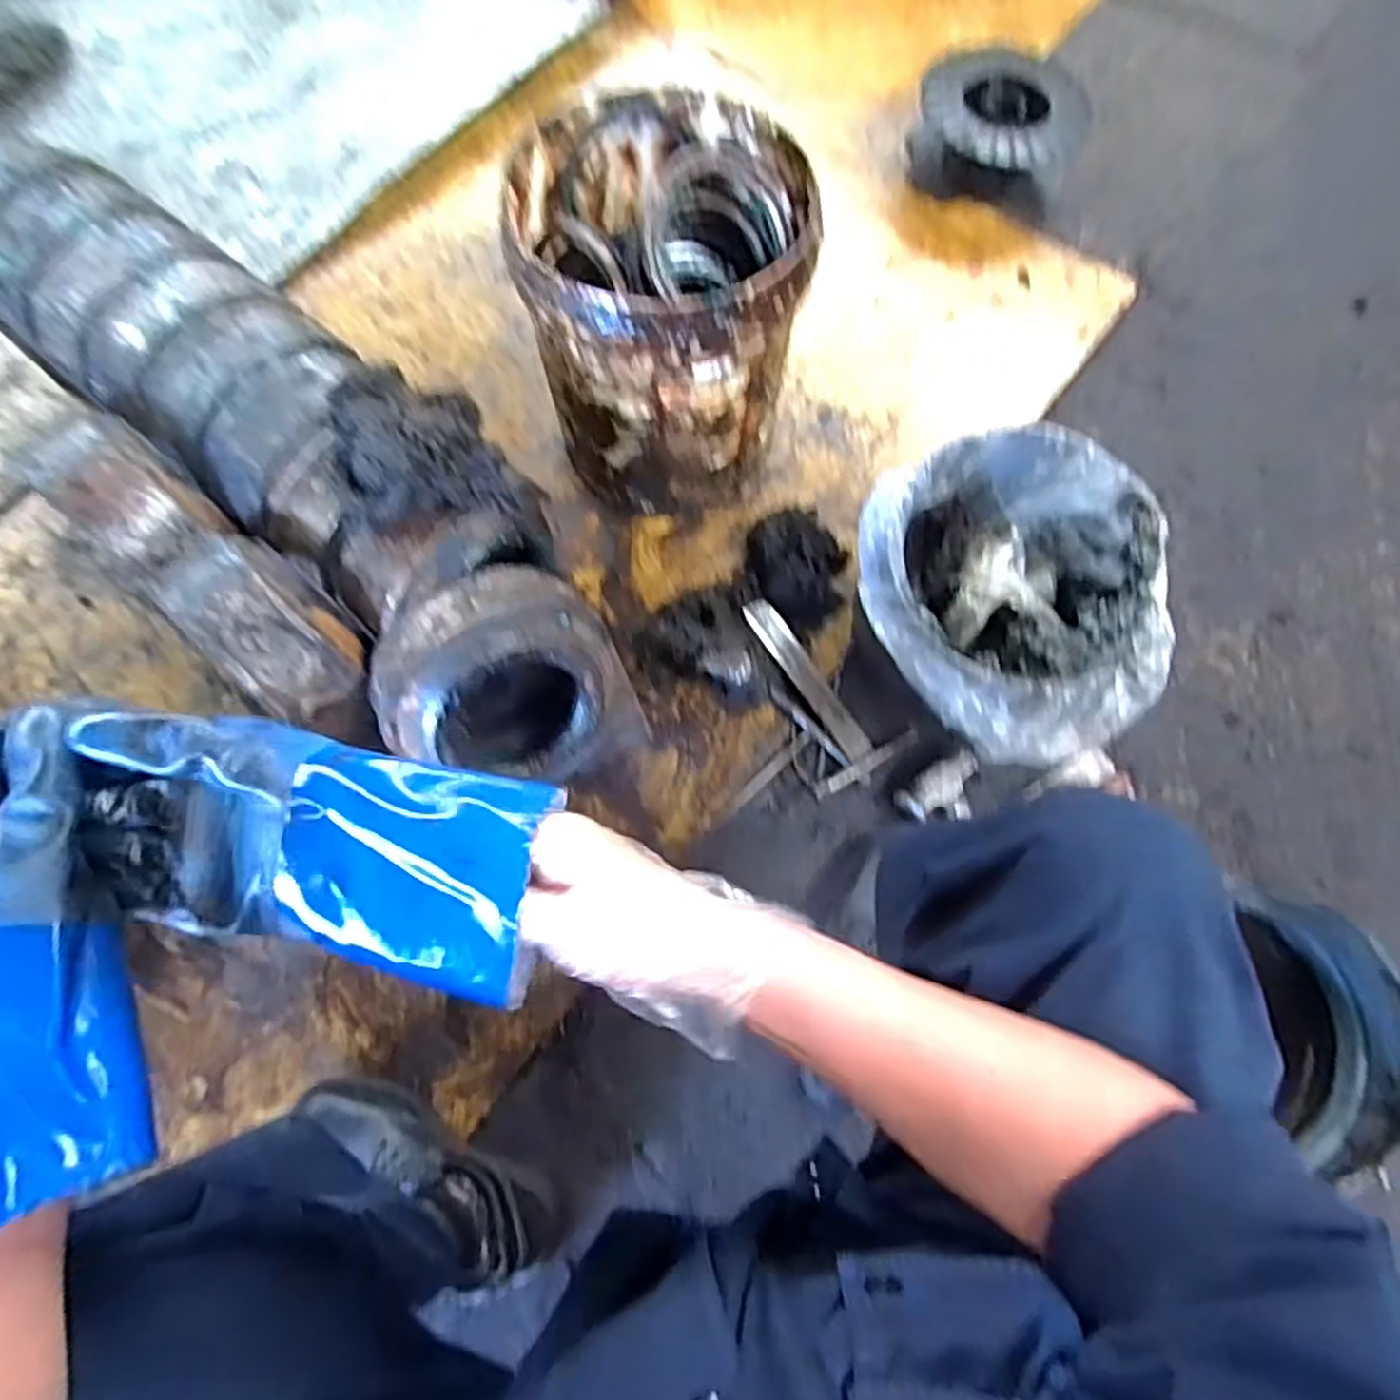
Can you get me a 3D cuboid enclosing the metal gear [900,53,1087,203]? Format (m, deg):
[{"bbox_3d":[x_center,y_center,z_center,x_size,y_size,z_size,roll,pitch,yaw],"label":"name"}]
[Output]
[{"bbox_3d":[0.456,-0.876,1.173,0.248,0.109,0.228,29,73,9],"label":"metal gear"}]

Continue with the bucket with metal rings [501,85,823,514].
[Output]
[{"bbox_3d":[-0.038,-0.422,0.878,0.292,0.350,0.299,-1,69,-1],"label":"bucket with metal rings"}]

